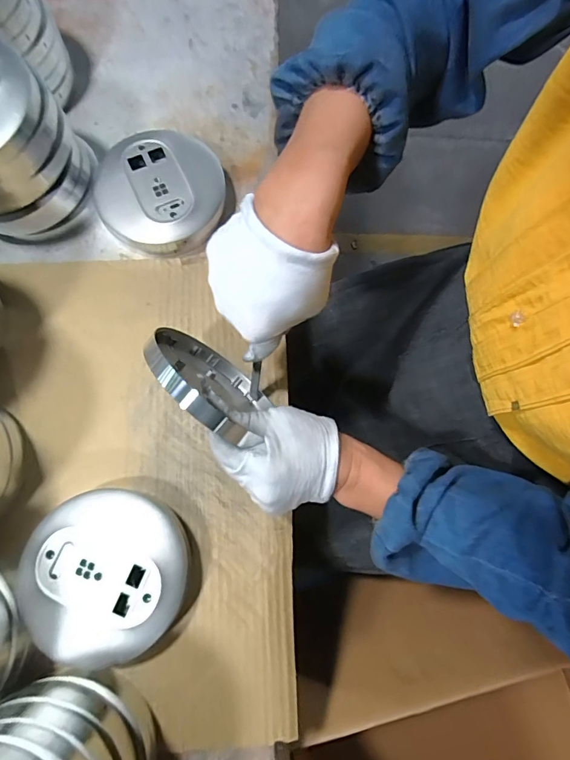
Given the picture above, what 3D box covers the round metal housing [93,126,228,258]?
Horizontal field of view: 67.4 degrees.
[{"bbox_3d":[-0.132,-0.199,0.459,0.131,0.036,0.126,0,76,-2],"label":"round metal housing"}]

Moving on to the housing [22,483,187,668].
[{"bbox_3d":[-0.152,0.164,0.367,0.138,0.039,0.130,0,76,-2],"label":"housing"}]

